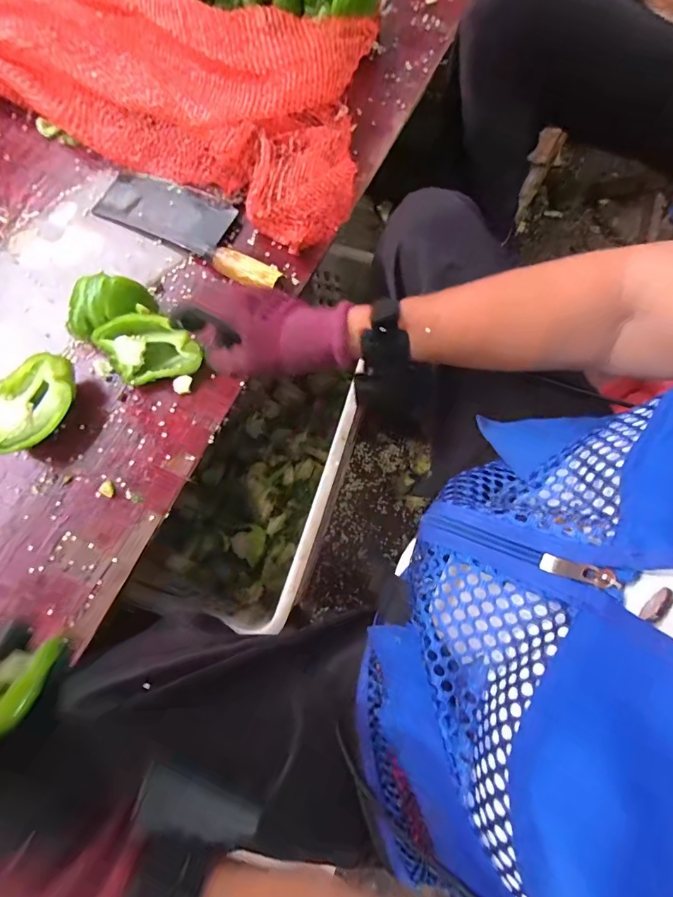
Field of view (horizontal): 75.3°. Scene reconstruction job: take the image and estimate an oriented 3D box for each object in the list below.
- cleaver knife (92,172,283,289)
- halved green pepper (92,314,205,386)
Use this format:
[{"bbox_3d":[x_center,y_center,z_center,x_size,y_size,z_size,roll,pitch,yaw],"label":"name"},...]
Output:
[{"bbox_3d":[-0.164,-0.268,0.515,0.253,0.032,0.087,29,78,7],"label":"cleaver knife"},{"bbox_3d":[-0.199,-0.109,0.468,0.100,0.027,0.067,-12,110,-7],"label":"halved green pepper"}]

